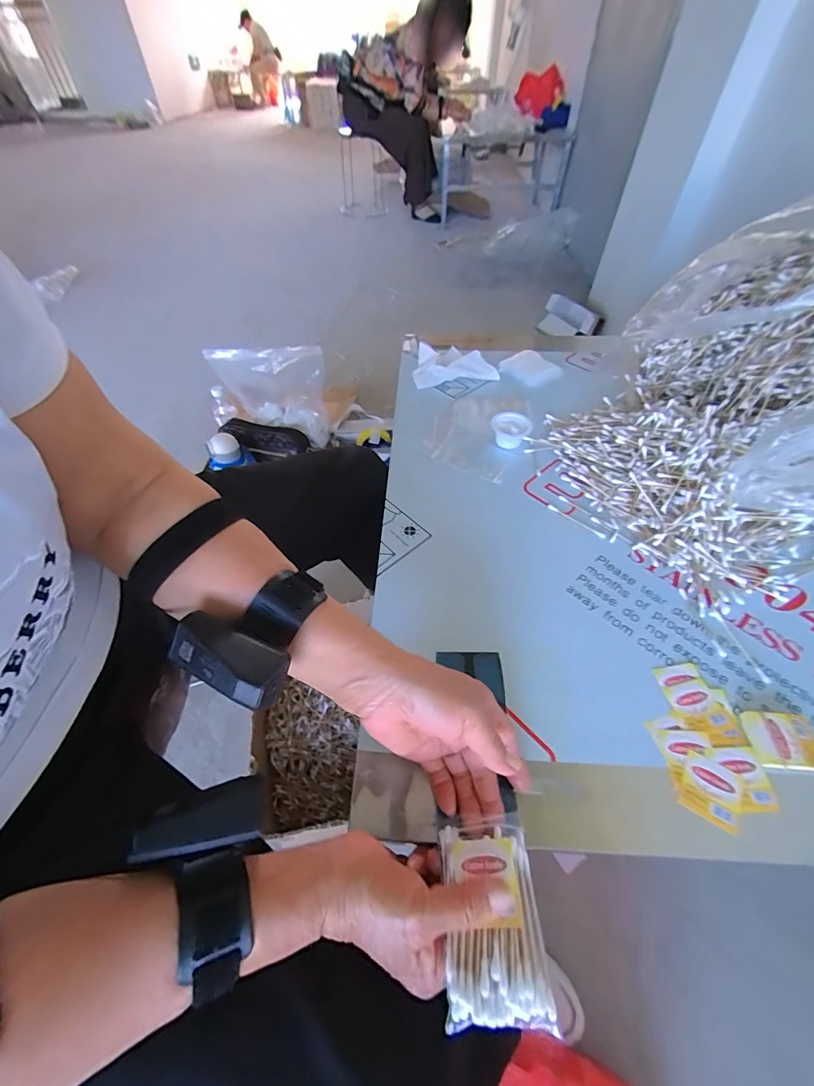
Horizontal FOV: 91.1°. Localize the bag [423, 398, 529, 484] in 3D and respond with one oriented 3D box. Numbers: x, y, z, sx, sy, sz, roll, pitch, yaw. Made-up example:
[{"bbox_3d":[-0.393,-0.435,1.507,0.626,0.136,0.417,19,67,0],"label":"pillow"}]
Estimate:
[{"bbox_3d":[0.101,-0.164,0.578,0.121,0.025,0.174,19,54,15],"label":"bag"}]

